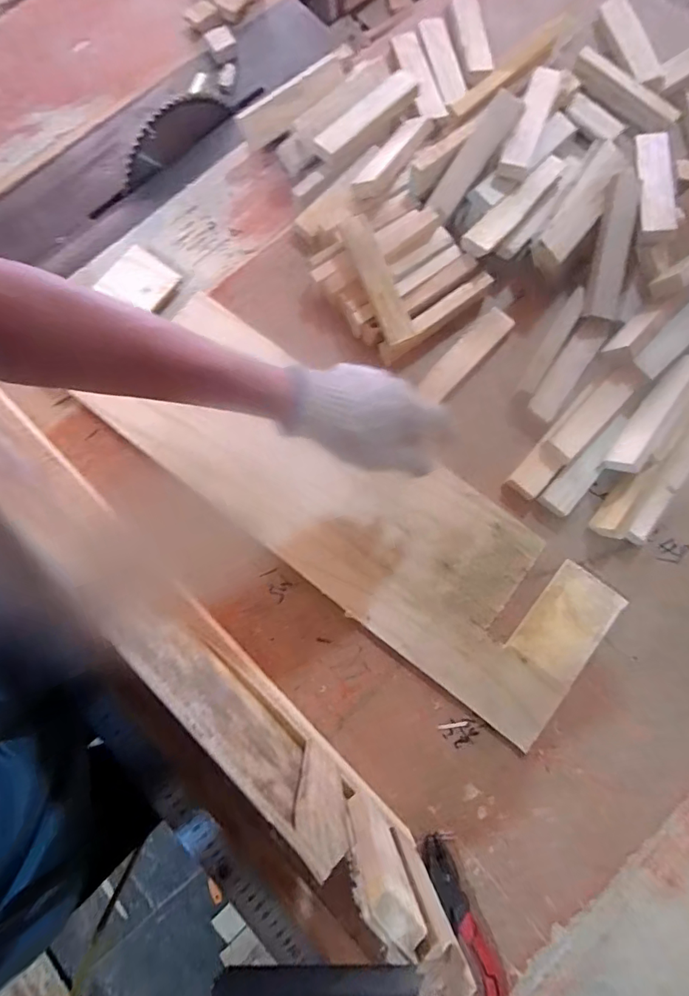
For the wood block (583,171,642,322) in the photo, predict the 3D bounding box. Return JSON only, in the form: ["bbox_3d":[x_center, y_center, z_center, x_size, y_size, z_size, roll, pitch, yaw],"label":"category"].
[{"bbox_3d":[0.316,-0.294,0.539,0.035,0.013,0.164,7,98,0],"label":"wood block"}]

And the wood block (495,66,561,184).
[{"bbox_3d":[0.223,-0.453,0.550,0.035,0.020,0.153,21,81,5],"label":"wood block"}]

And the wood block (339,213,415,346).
[{"bbox_3d":[0.035,-0.257,0.534,0.040,0.025,0.166,-23,80,-3],"label":"wood block"}]

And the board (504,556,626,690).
[{"bbox_3d":[0.248,0.140,0.510,0.080,0.011,0.121,40,83,7],"label":"board"}]

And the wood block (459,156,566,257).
[{"bbox_3d":[0.209,-0.356,0.552,0.036,0.023,0.166,43,83,8],"label":"wood block"}]

